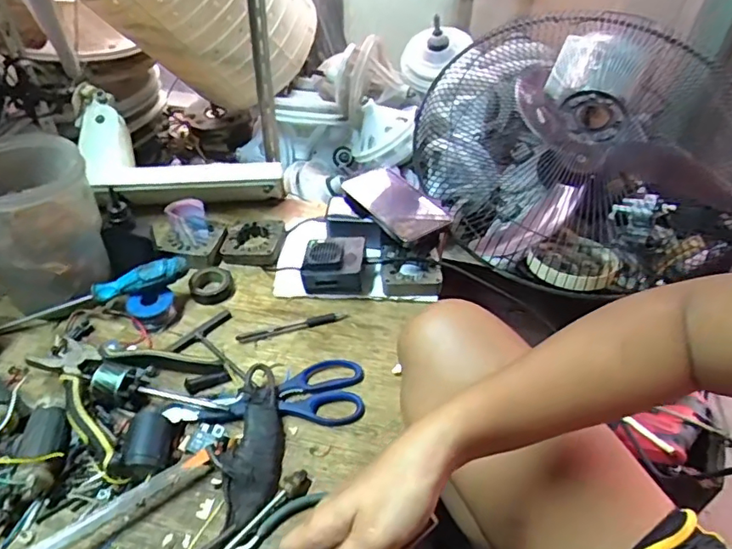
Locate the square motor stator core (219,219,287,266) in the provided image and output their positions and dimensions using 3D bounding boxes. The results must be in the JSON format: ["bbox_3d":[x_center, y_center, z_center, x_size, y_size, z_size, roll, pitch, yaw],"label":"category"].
[{"bbox_3d":[-0.156,-0.048,0.760,0.082,0.023,0.079,3,44,0],"label":"square motor stator core"}]

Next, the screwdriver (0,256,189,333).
[{"bbox_3d":[-0.330,0.026,0.659,0.235,0.026,0.027,-19,45,2],"label":"screwdriver"}]

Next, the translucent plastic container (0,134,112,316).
[{"bbox_3d":[-0.389,-0.063,0.651,0.130,0.154,0.128,-22,49,-24],"label":"translucent plastic container"}]

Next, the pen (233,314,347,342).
[{"bbox_3d":[-0.089,0.062,0.662,0.133,0.008,0.011,-12,46,-15],"label":"pen"}]

